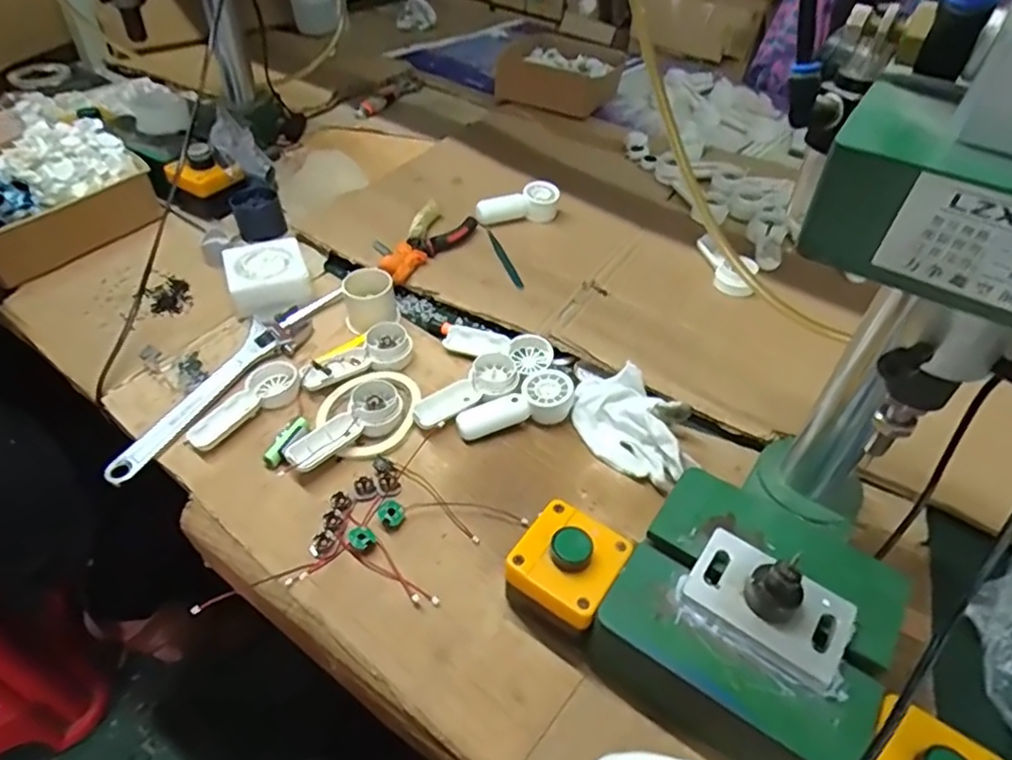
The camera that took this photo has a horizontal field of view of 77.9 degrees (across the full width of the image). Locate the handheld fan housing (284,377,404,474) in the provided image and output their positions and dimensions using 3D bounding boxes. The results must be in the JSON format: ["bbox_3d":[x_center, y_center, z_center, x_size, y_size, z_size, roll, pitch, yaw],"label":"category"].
[{"bbox_3d":[-0.144,0.040,0.557,0.110,0.024,0.053,-29,52,-30],"label":"handheld fan housing"}]

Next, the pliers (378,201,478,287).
[{"bbox_3d":[-0.091,-0.162,0.737,0.065,0.028,0.160,17,45,13],"label":"pliers"}]

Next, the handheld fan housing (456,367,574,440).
[{"bbox_3d":[0.011,0.028,0.571,0.110,0.023,0.046,-22,49,-25],"label":"handheld fan housing"}]

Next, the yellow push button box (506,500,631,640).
[{"bbox_3d":[0.042,0.136,0.443,0.069,0.067,0.078,28,48,23],"label":"yellow push button box"}]

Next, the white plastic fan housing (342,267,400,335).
[{"bbox_3d":[-0.141,-0.080,0.650,0.053,0.050,0.058,-8,45,-13],"label":"white plastic fan housing"}]

